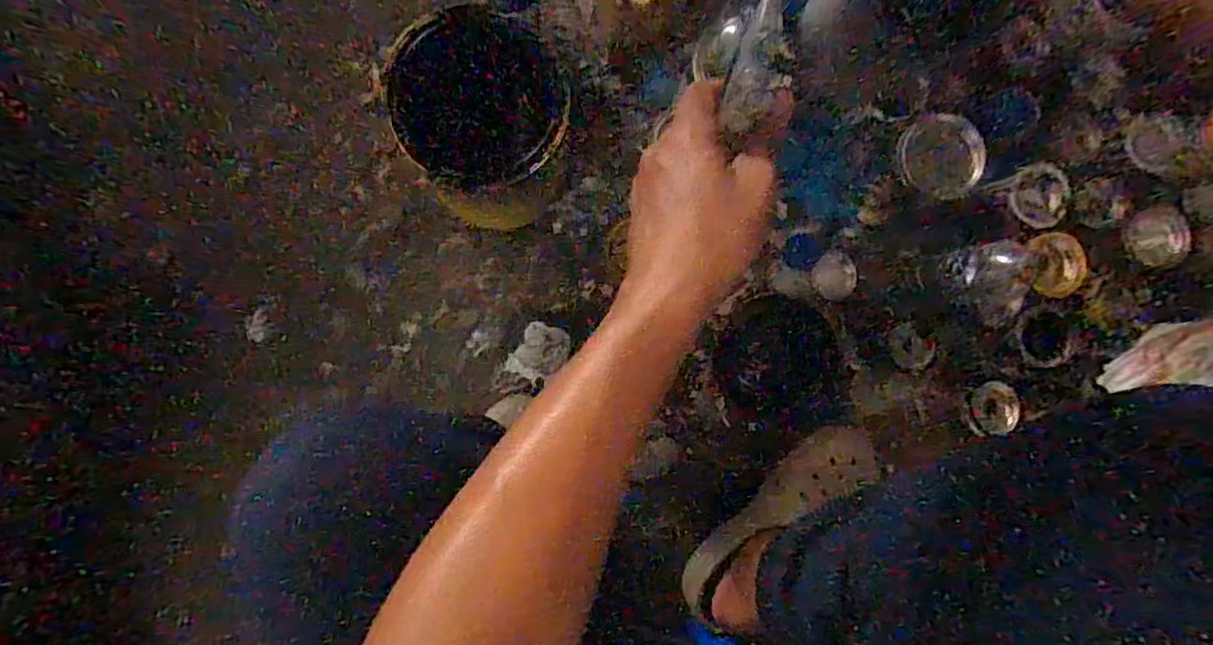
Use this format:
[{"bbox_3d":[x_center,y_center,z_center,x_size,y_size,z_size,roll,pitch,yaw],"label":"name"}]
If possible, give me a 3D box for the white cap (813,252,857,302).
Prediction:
[{"bbox_3d":[0.276,-0.055,0.754,0.047,0.013,0.056,-6,85,0],"label":"white cap"}]

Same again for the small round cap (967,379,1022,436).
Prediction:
[{"bbox_3d":[0.441,0.098,0.711,0.062,0.011,0.057,0,86,1],"label":"small round cap"}]

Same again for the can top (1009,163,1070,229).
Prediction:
[{"bbox_3d":[0.493,-0.143,0.711,0.069,0.007,0.072,-16,101,-1],"label":"can top"}]

